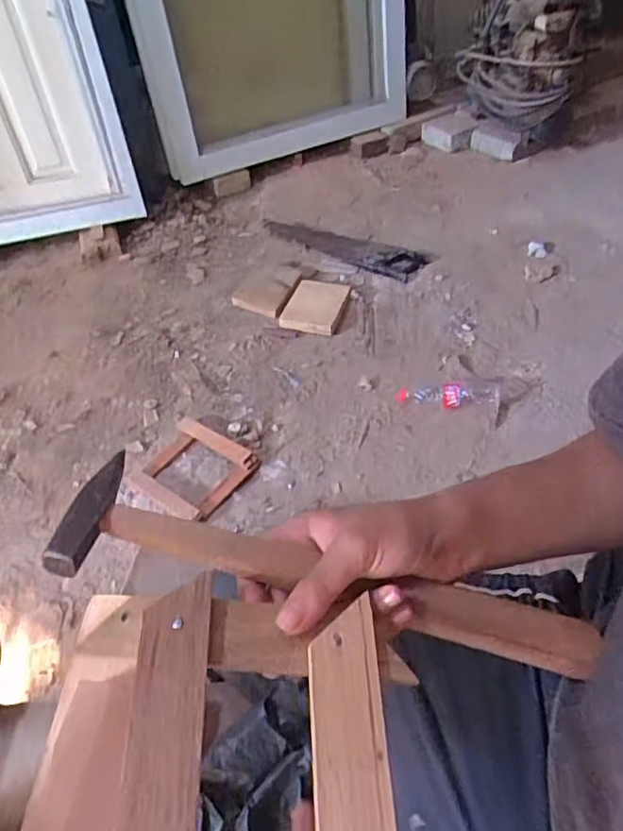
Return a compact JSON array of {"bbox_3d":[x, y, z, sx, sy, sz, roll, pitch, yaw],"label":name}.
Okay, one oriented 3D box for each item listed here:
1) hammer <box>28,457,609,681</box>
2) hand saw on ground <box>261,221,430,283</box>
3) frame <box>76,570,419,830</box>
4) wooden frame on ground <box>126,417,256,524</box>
[{"bbox_3d":[0.011,0.100,0.356,0.319,0.022,0.070,15,48,0],"label":"hammer"},{"bbox_3d":[0.075,-0.545,1.918,0.580,0.035,0.143,24,54,26],"label":"hand saw on ground"},{"bbox_3d":[-0.031,0.159,0.281,0.157,0.032,0.150,1,46,3],"label":"frame"},{"bbox_3d":[-0.276,0.120,1.368,0.253,0.031,0.236,27,53,25],"label":"wooden frame on ground"}]

